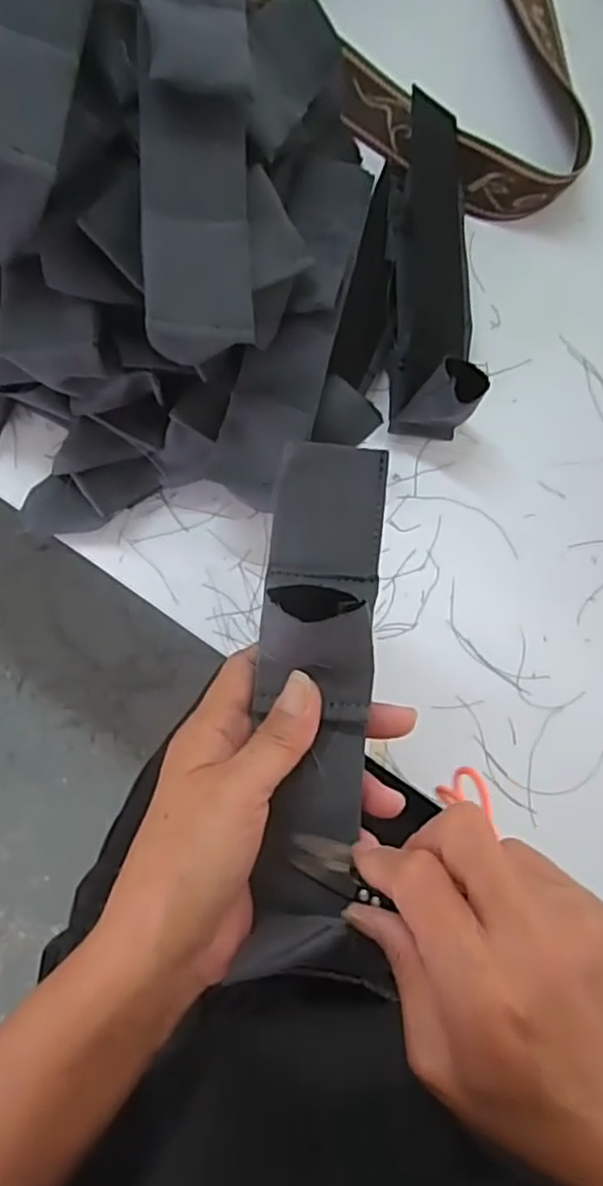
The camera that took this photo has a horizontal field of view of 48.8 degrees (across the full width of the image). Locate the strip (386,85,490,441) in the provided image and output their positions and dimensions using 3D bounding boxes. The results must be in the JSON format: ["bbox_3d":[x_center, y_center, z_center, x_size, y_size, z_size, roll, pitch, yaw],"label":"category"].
[{"bbox_3d":[0.075,-0.187,0.380,0.048,0.054,0.193,0,84,-4],"label":"strip"}]

